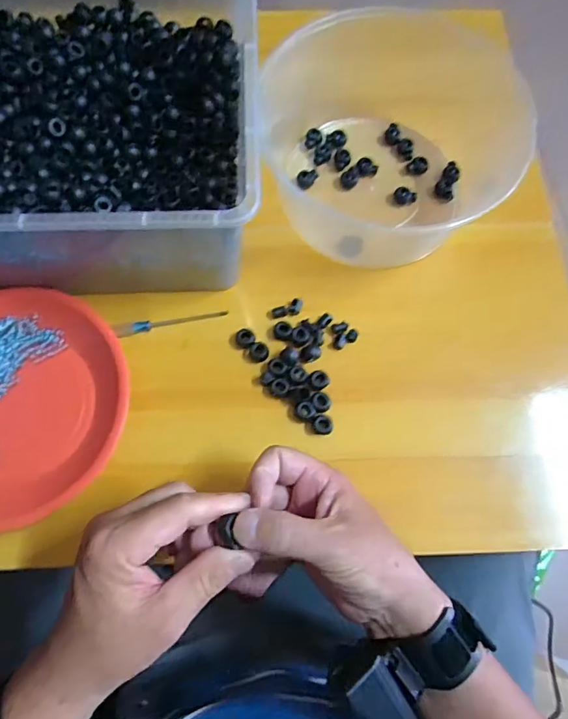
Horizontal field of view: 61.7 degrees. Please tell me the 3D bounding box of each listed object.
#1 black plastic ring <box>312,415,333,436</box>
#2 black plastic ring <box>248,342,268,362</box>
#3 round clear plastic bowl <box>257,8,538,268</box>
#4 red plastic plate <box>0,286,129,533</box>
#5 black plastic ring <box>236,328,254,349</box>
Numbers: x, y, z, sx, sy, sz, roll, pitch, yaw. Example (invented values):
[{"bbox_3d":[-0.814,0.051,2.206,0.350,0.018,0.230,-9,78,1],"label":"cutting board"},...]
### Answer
[{"bbox_3d":[0.033,0.055,0.402,0.016,0.010,0.014,13,71,3],"label":"black plastic ring"},{"bbox_3d":[-0.022,-0.007,0.423,0.017,0.011,0.017,0,71,-1],"label":"black plastic ring"},{"bbox_3d":[0.104,-0.213,0.451,0.211,0.121,0.198,0,71,-1],"label":"round clear plastic bowl"},{"bbox_3d":[-0.231,0.039,0.400,0.191,0.035,0.195,0,71,-1],"label":"red plastic plate"},{"bbox_3d":[-0.034,-0.019,0.428,0.017,0.013,0.014,-2,71,-2],"label":"black plastic ring"}]

